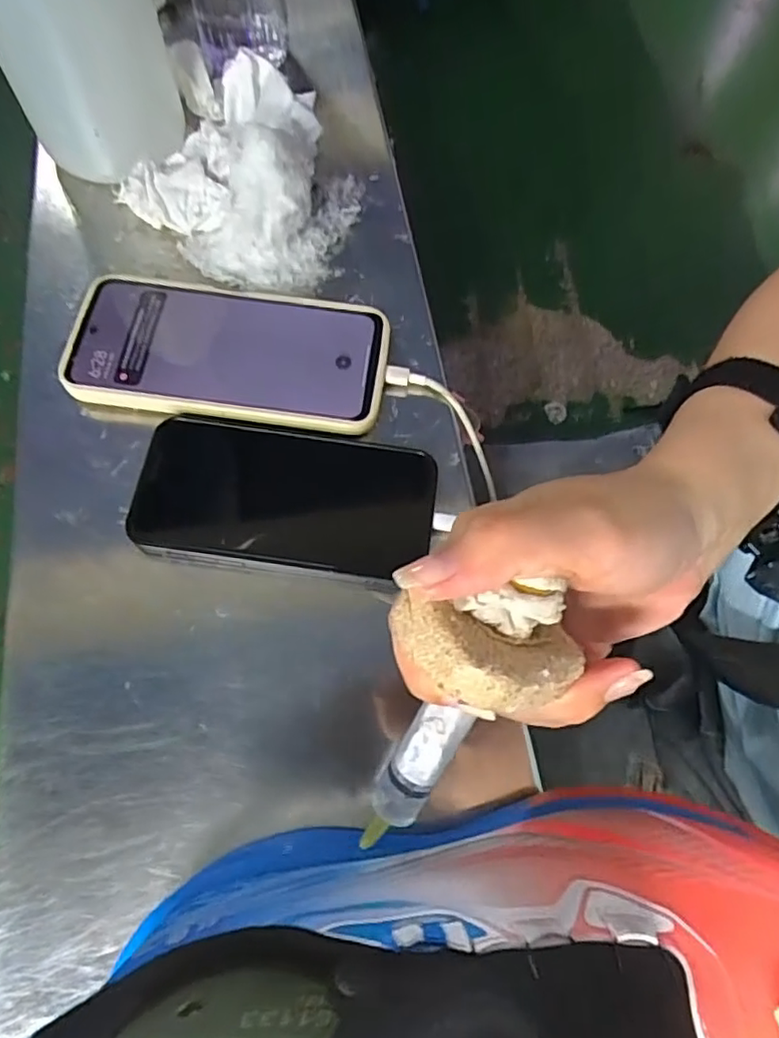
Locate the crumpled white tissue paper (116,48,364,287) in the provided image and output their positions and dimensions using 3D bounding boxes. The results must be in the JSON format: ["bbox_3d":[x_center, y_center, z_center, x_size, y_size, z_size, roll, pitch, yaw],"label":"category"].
[{"bbox_3d":[-0.083,-0.216,0.381,0.125,0.050,0.136,27,70,11],"label":"crumpled white tissue paper"}]

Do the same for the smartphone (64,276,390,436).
[{"bbox_3d":[-0.088,-0.094,0.349,0.169,0.017,0.083,7,68,3],"label":"smartphone"}]

